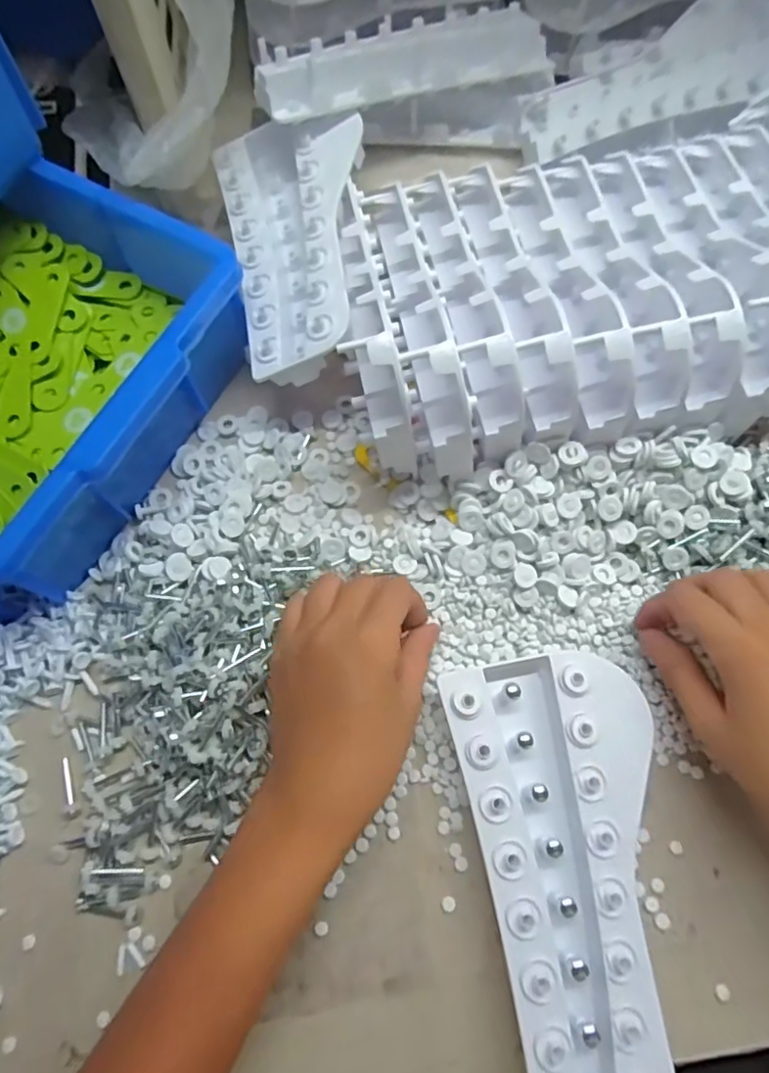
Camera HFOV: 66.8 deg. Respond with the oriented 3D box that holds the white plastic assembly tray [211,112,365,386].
[{"bbox_3d":[-0.055,-0.215,0.411,0.106,0.025,0.223,-18,67,11],"label":"white plastic assembly tray"}]

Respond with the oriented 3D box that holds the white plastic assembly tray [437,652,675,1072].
[{"bbox_3d":[0.107,0.179,0.319,0.107,0.046,0.220,-10,73,-5],"label":"white plastic assembly tray"}]

